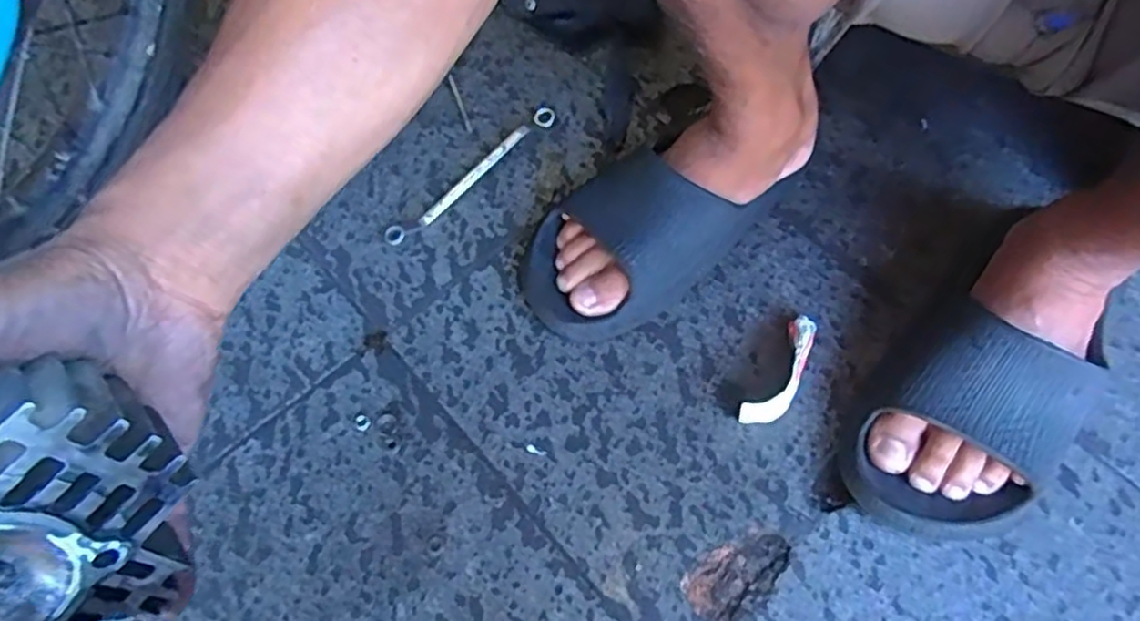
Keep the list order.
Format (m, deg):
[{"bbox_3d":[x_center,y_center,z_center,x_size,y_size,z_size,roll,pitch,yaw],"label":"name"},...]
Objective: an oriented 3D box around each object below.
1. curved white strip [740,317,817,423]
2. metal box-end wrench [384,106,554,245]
[{"bbox_3d":[0.152,0.041,0.495,0.025,0.020,0.097,30,67,17],"label":"curved white strip"},{"bbox_3d":[-0.081,-0.118,0.598,0.018,0.011,0.187,40,71,21],"label":"metal box-end wrench"}]

